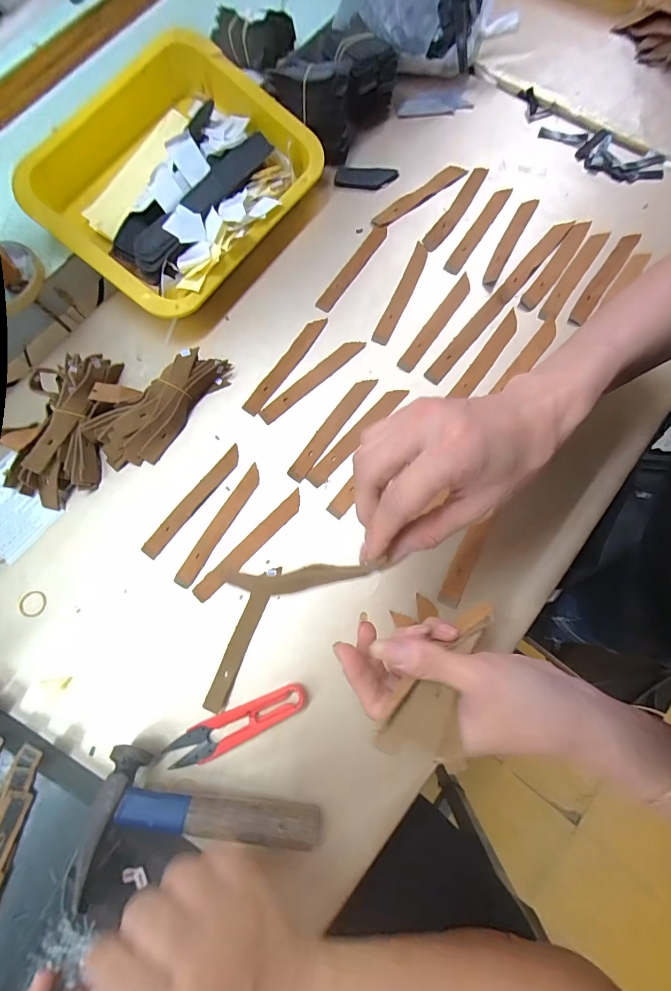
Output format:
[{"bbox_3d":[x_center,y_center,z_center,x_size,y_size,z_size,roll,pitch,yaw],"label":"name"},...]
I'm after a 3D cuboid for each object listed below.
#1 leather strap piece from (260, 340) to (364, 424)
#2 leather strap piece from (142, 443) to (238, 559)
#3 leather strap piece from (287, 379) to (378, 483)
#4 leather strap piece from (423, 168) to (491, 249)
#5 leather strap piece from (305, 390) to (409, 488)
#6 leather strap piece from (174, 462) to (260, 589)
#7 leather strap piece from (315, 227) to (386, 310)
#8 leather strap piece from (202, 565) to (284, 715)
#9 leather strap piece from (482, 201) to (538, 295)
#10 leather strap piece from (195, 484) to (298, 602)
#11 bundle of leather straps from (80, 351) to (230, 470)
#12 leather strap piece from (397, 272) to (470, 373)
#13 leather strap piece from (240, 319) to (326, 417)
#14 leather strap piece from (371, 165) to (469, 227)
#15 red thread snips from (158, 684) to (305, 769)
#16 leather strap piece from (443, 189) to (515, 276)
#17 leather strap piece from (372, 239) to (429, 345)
[{"bbox_3d":[-0.023,-0.113,0.389,0.122,0.004,0.017,-41,78,-8],"label":"leather strap piece"},{"bbox_3d":[-0.130,0.005,0.364,0.015,0.004,0.123,38,80,10],"label":"leather strap piece"},{"bbox_3d":[-0.004,-0.065,0.375,0.019,0.004,0.121,34,79,10],"label":"leather strap piece"},{"bbox_3d":[0.132,-0.311,0.430,0.019,0.010,0.120,33,79,9],"label":"leather strap piece"},{"bbox_3d":[0.021,-0.057,0.372,0.018,0.004,0.124,43,81,11],"label":"leather strap piece"},{"bbox_3d":[-0.104,0.027,0.359,0.016,0.004,0.122,30,79,9],"label":"leather strap piece"},{"bbox_3d":[0.019,-0.240,0.419,0.016,0.006,0.116,36,84,-2],"label":"leather strap piece"},{"bbox_3d":[-0.078,0.118,0.335,0.017,0.010,0.122,21,76,8],"label":"leather strap piece"},{"bbox_3d":[0.182,-0.266,0.416,0.016,0.007,0.124,27,78,8],"label":"leather strap piece"},{"bbox_3d":[-0.075,0.044,0.352,0.125,0.004,0.015,-44,79,-9],"label":"leather strap piece"},{"bbox_3d":[-0.164,-0.086,0.375,0.055,0.029,0.141,42,81,11],"label":"bundle of leather straps"},{"bbox_3d":[0.103,-0.174,0.400,0.016,0.006,0.122,35,79,10],"label":"leather strap piece"},{"bbox_3d":[-0.048,-0.130,0.396,0.018,0.007,0.121,34,79,9],"label":"leather strap piece"},{"bbox_3d":[0.092,-0.331,0.436,0.121,0.008,0.019,-36,78,-7],"label":"leather strap piece"},{"bbox_3d":[-0.077,0.183,0.317,0.115,0.007,0.027,-24,76,-4],"label":"red thread snips"},{"bbox_3d":[0.153,-0.285,0.422,0.016,0.004,0.123,32,79,9],"label":"leather strap piece"},{"bbox_3d":[0.070,-0.209,0.408,0.018,0.008,0.121,24,78,7],"label":"leather strap piece"}]

